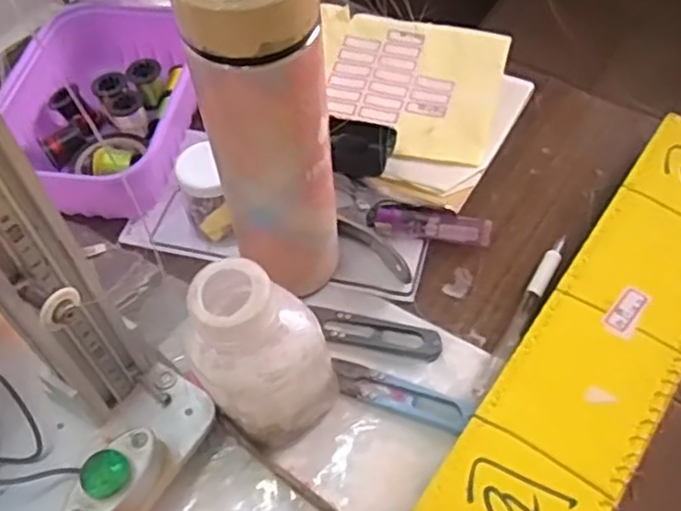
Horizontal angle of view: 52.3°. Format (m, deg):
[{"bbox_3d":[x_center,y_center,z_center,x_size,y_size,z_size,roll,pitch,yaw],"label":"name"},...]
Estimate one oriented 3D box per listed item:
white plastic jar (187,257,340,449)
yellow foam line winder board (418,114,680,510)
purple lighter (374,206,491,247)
[{"bbox_3d":[-0.038,0.050,0.360,0.064,0.121,0.065,-1,55,2],"label":"white plastic jar"},{"bbox_3d":[0.166,0.037,0.407,0.078,0.007,0.340,30,62,21],"label":"yellow foam line winder board"},{"bbox_3d":[0.063,-0.020,0.468,0.076,0.013,0.016,6,56,6],"label":"purple lighter"}]

